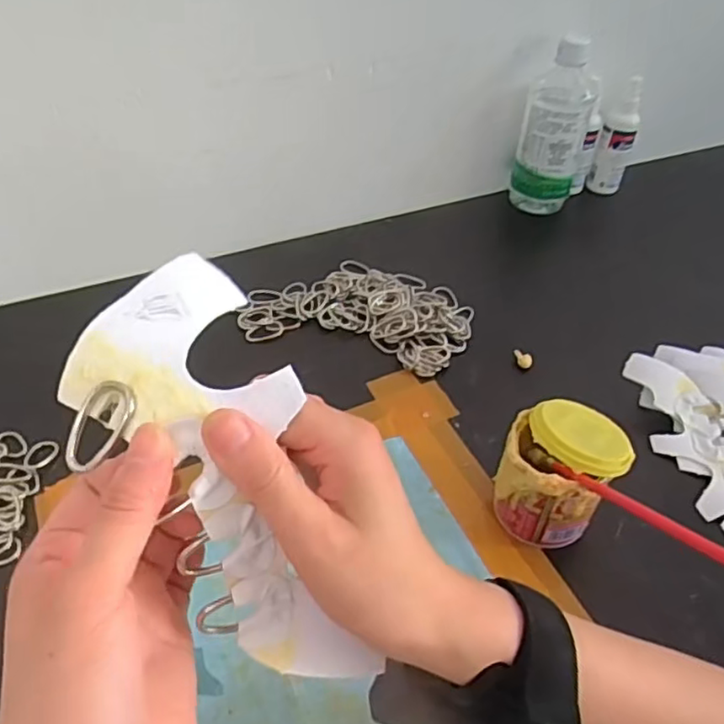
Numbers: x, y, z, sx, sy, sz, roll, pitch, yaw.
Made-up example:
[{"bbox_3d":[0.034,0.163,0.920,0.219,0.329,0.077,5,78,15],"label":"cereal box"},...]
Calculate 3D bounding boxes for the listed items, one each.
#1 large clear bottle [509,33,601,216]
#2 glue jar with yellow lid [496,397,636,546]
[{"bbox_3d":[0.215,-0.259,0.710,0.071,0.186,0.087,18,47,16],"label":"large clear bottle"},{"bbox_3d":[0.130,0.074,0.431,0.074,0.086,0.070,-33,54,-30],"label":"glue jar with yellow lid"}]

